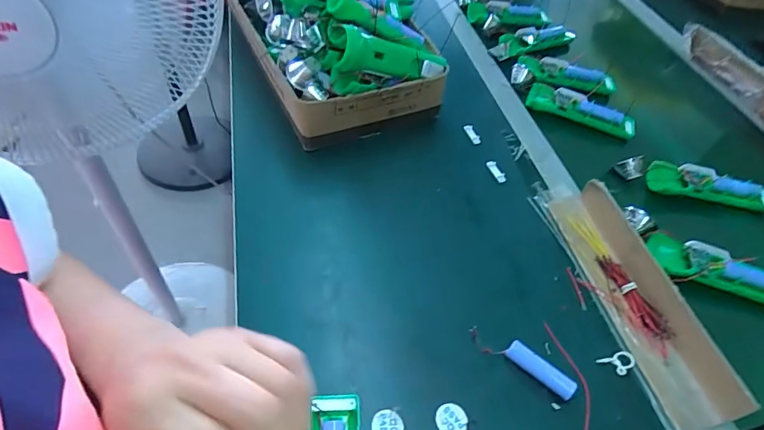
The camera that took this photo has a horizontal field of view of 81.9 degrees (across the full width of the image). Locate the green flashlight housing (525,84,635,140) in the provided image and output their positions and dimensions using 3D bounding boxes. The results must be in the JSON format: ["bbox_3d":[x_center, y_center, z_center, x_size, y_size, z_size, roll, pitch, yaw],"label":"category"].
[{"bbox_3d":[0.314,-0.164,0.693,0.165,0.034,0.045,27,53,15],"label":"green flashlight housing"}]

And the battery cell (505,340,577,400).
[{"bbox_3d":[0.149,0.145,0.414,0.066,0.018,0.018,35,56,20],"label":"battery cell"}]

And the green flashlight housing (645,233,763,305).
[{"bbox_3d":[0.398,0.067,0.512,0.164,0.027,0.052,14,51,5],"label":"green flashlight housing"}]

